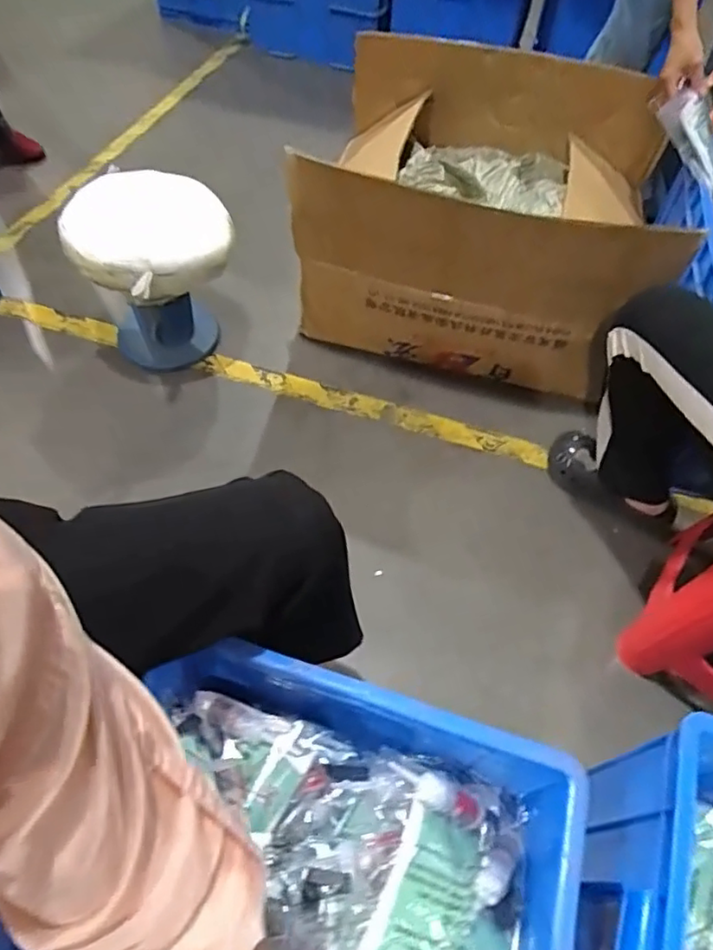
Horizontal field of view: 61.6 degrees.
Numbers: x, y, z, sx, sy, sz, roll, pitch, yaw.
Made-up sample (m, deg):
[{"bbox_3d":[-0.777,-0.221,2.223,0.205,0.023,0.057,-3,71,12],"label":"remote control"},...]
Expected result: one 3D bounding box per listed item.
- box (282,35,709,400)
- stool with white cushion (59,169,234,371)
[{"bbox_3d":[0.249,-0.522,1.216,0.645,0.395,0.570,11,56,5],"label":"box"},{"bbox_3d":[-0.389,-0.369,1.179,0.277,0.322,0.303,-22,60,-17],"label":"stool with white cushion"}]

